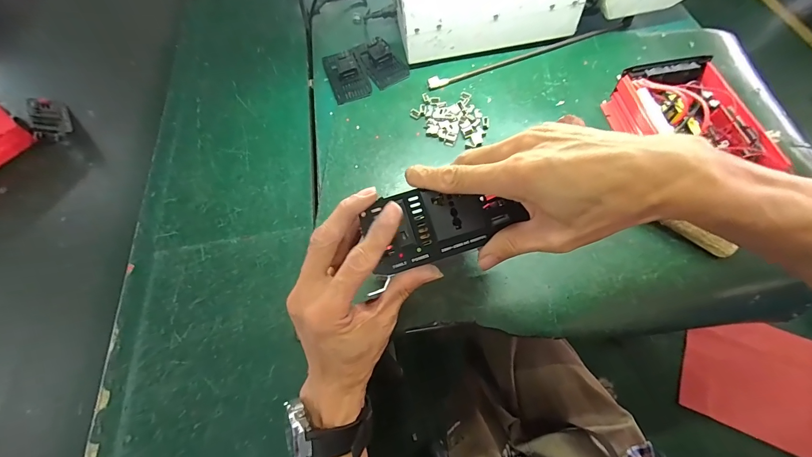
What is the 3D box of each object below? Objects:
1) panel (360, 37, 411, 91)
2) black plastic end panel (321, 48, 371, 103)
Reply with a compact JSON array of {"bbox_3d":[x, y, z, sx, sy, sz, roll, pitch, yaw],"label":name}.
[{"bbox_3d":[-0.043,-0.323,0.684,0.068,0.033,0.111,-27,66,-8],"label":"panel"},{"bbox_3d":[-0.115,-0.303,0.682,0.070,0.034,0.133,-19,65,-4],"label":"black plastic end panel"}]

